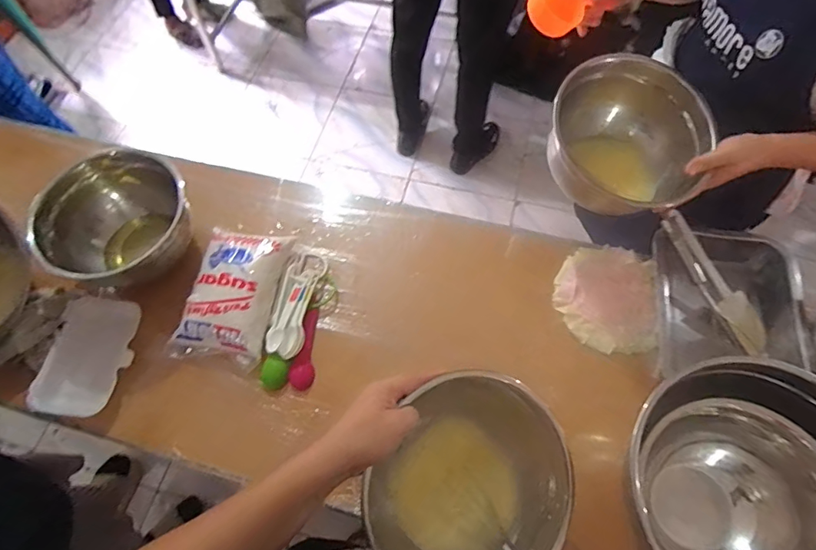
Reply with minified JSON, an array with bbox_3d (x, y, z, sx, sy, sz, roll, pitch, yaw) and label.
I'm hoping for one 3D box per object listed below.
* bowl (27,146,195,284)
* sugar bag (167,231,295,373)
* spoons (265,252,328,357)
[{"bbox_3d":[-0.427,-0.072,0.704,0.203,0.132,0.192,0,63,0],"label":"bowl"},{"bbox_3d":[-0.256,0.025,0.691,0.133,0.051,0.202,13,64,7],"label":"sugar bag"},{"bbox_3d":[-0.168,0.042,0.699,0.056,0.020,0.164,10,63,5],"label":"spoons"}]

